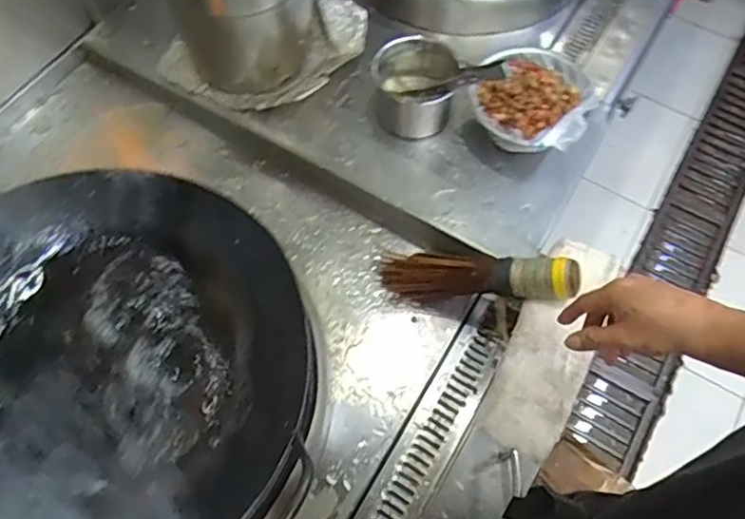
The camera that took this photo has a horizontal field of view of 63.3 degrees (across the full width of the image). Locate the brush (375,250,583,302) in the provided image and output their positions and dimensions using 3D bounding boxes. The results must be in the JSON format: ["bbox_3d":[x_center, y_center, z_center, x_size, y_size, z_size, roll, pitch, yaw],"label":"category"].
[{"bbox_3d":[0.129,0.025,0.787,0.264,0.062,0.051,0,60,29],"label":"brush"}]

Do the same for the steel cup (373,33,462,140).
[{"bbox_3d":[0.060,-0.246,0.881,0.121,0.113,0.095,-4,63,-2],"label":"steel cup"}]

